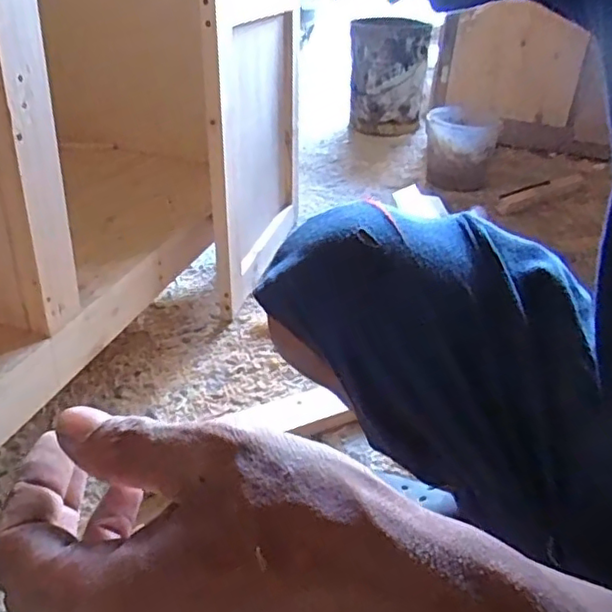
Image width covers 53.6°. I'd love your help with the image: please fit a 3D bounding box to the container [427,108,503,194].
[{"bbox_3d":[0.434,-0.436,1.720,0.197,0.202,0.148,8,28,6],"label":"container"}]

